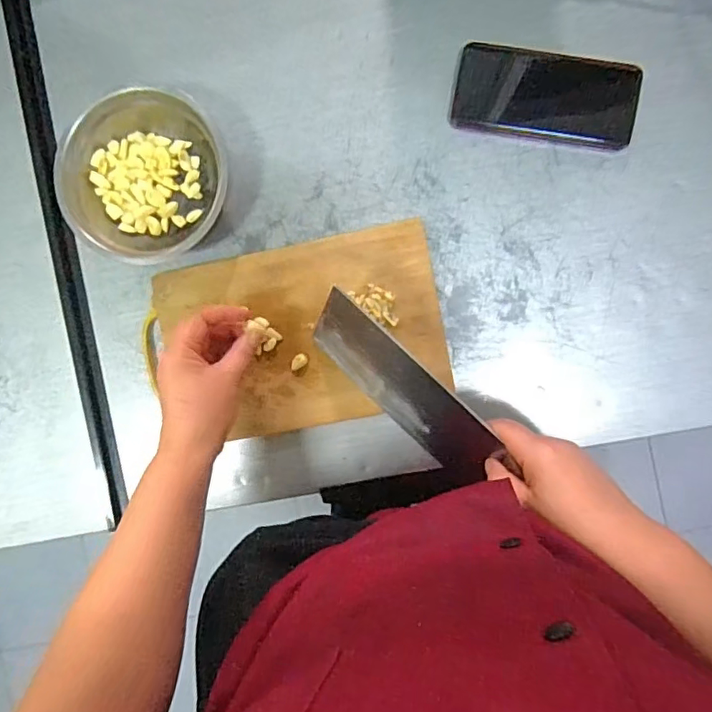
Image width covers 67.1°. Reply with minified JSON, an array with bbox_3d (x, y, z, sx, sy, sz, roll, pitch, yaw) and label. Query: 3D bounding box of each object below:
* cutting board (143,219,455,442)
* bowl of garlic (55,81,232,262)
[{"bbox_3d":[-0.064,-0.017,0.540,0.296,0.017,0.179,-11,91,5],"label":"cutting board"},{"bbox_3d":[-0.201,-0.175,0.526,0.168,0.051,0.163,0,92,5],"label":"bowl of garlic"}]

